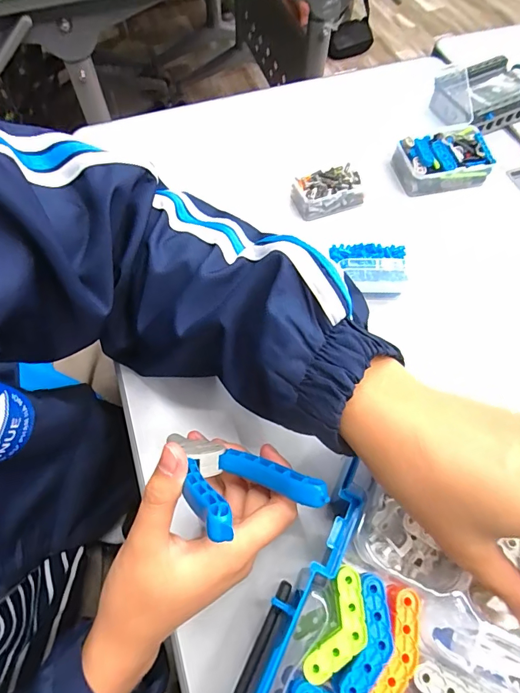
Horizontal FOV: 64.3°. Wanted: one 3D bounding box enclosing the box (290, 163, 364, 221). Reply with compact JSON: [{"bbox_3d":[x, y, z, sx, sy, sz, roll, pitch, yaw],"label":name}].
[{"bbox_3d":[0.069,-0.160,0.425,0.068,0.025,0.043,-18,66,-9],"label":"box"}]

